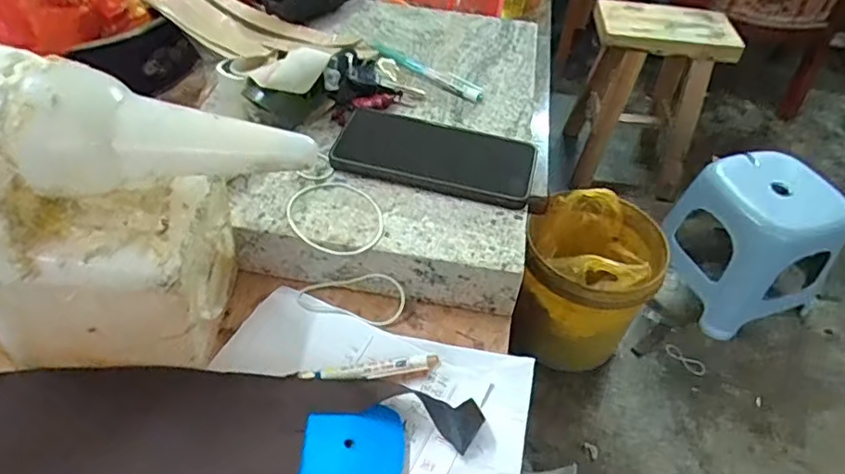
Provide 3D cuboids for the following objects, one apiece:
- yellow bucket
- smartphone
[{"bbox_3d":[0.326,0.095,1.207,0.240,0.309,0.261,3,46,-3],"label":"yellow bucket"},{"bbox_3d":[0.011,-0.070,0.494,0.160,0.014,0.084,13,47,6],"label":"smartphone"}]

